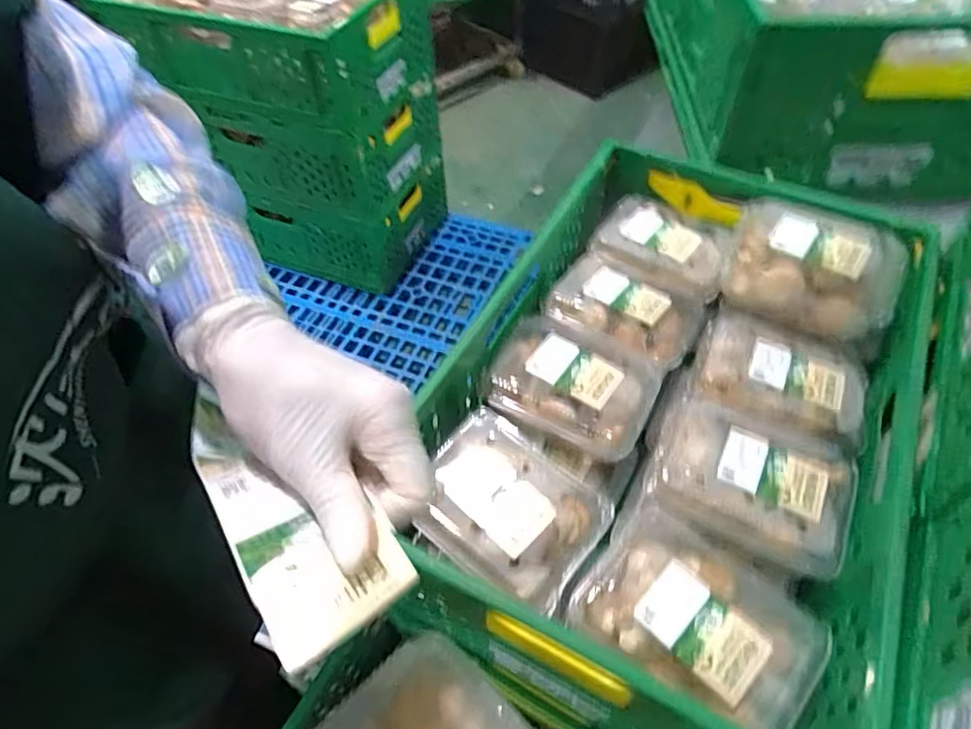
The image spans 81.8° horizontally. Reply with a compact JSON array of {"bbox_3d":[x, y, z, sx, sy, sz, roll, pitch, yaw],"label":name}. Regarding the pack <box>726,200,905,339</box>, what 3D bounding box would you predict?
[{"bbox_3d":[0.369,-0.111,0.635,0.175,0.083,0.129,24,56,19],"label":"pack"}]

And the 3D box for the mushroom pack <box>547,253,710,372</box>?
[{"bbox_3d":[0.169,-0.067,0.677,0.169,0.052,0.139,26,57,21],"label":"mushroom pack"}]

